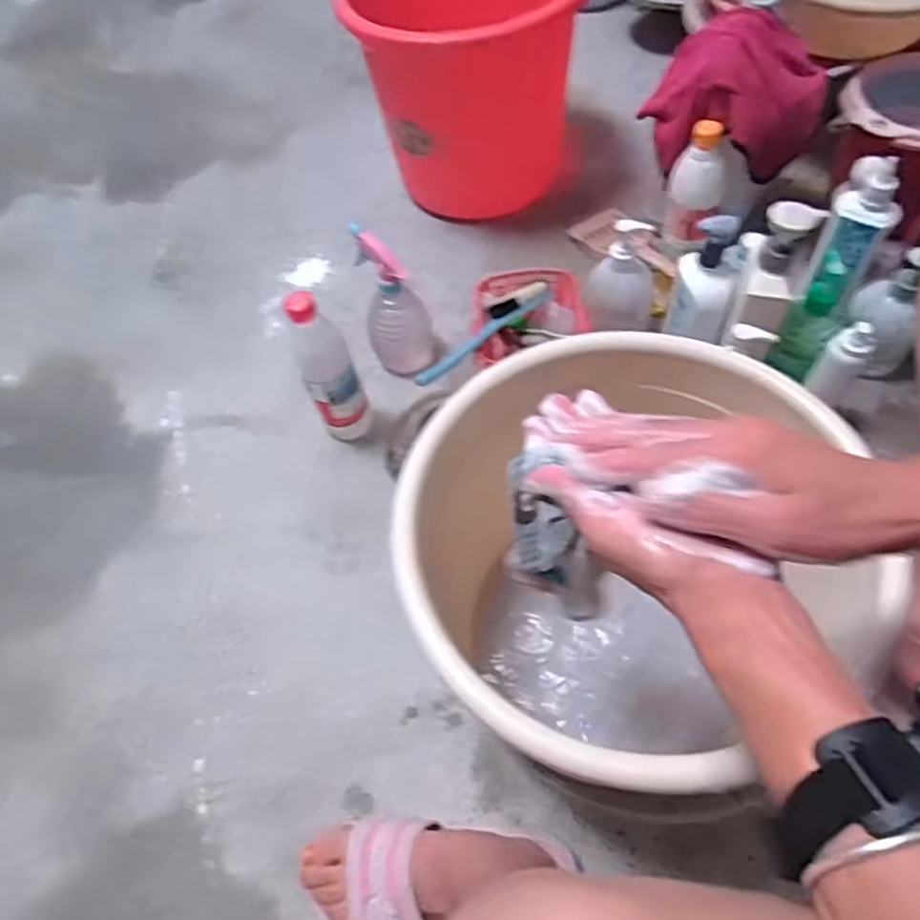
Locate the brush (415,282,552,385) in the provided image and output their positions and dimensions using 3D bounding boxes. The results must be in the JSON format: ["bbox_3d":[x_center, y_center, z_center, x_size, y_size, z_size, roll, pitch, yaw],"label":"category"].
[{"bbox_3d":[0.026,-0.160,0.880,0.214,0.023,0.036,-36,61,-18],"label":"brush"}]

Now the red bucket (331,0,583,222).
[{"bbox_3d":[0.019,-0.550,1.022,0.300,0.298,0.300,-3,57,5],"label":"red bucket"}]

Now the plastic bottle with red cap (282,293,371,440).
[{"bbox_3d":[-0.152,-0.103,0.816,0.061,0.232,0.065,-16,56,-6],"label":"plastic bottle with red cap"}]

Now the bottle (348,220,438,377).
[{"bbox_3d":[-0.082,-0.202,0.894,0.085,0.186,0.081,-10,56,-2],"label":"bottle"}]

